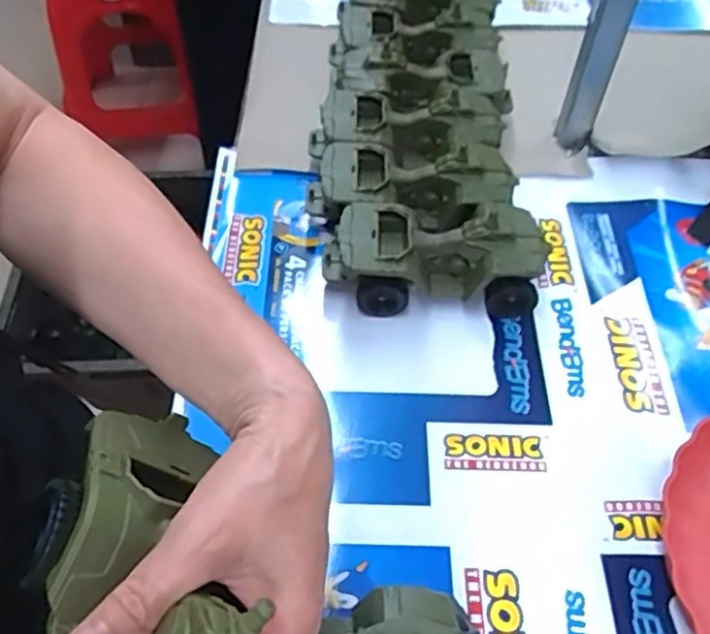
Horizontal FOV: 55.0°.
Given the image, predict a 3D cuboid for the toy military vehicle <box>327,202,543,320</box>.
[{"bbox_3d":[0.066,-0.052,0.599,0.185,0.076,0.079,1,55,1],"label":"toy military vehicle"}]

